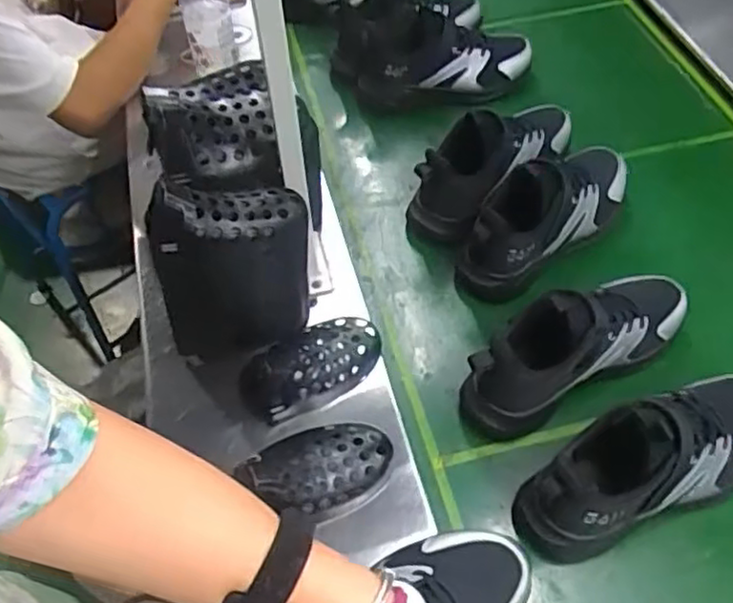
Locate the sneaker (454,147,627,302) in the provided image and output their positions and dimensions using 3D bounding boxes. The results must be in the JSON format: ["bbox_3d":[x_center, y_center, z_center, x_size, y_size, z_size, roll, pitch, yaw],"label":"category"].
[{"bbox_3d":[0.206,-0.108,0.769,0.244,0.116,0.087,-35,59,-19],"label":"sneaker"}]

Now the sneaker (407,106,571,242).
[{"bbox_3d":[0.166,-0.159,0.802,0.241,0.103,0.102,-38,60,-21],"label":"sneaker"}]

